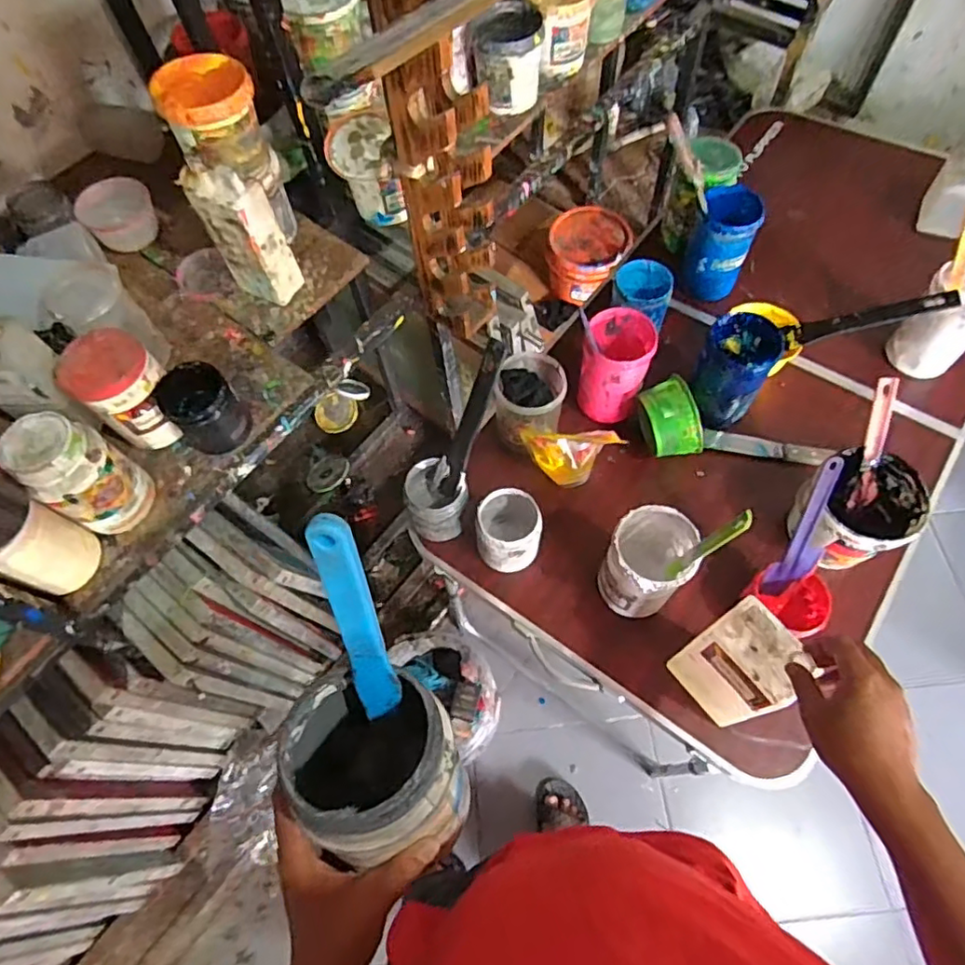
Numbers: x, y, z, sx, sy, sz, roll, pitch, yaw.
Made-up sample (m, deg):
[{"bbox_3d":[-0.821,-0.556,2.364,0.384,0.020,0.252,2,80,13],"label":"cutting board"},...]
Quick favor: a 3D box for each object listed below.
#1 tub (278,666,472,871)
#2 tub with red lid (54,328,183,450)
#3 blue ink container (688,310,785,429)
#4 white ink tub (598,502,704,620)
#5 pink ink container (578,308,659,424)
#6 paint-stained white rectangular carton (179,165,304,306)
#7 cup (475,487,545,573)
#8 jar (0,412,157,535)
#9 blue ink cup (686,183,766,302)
[{"bbox_3d":[-0.068,0.179,0.399,0.115,0.100,0.097,38,72,18],"label":"tub"},{"bbox_3d":[-0.461,-0.115,0.804,0.110,0.147,0.101,36,71,18],"label":"tub with red lid"},{"bbox_3d":[0.353,-0.154,0.876,0.094,0.138,0.099,32,70,17],"label":"blue ink container"},{"bbox_3d":[0.199,0.103,0.752,0.090,0.159,0.098,-1,65,2],"label":"white ink tub"},{"bbox_3d":[0.188,-0.166,0.873,0.094,0.126,0.104,13,66,9],"label":"pink ink container"},{"bbox_3d":[-0.336,-0.350,0.868,0.095,0.204,0.062,26,69,14],"label":"paint-stained white rectangular carton"},{"bbox_3d":[0.034,0.065,0.803,0.084,0.095,0.091,-22,66,-8],"label":"cup"},{"bbox_3d":[-0.483,-0.004,0.744,0.087,0.177,0.094,-1,65,2],"label":"jar"},{"bbox_3d":[0.378,-0.374,0.975,0.077,0.166,0.083,-1,65,2],"label":"blue ink cup"}]

